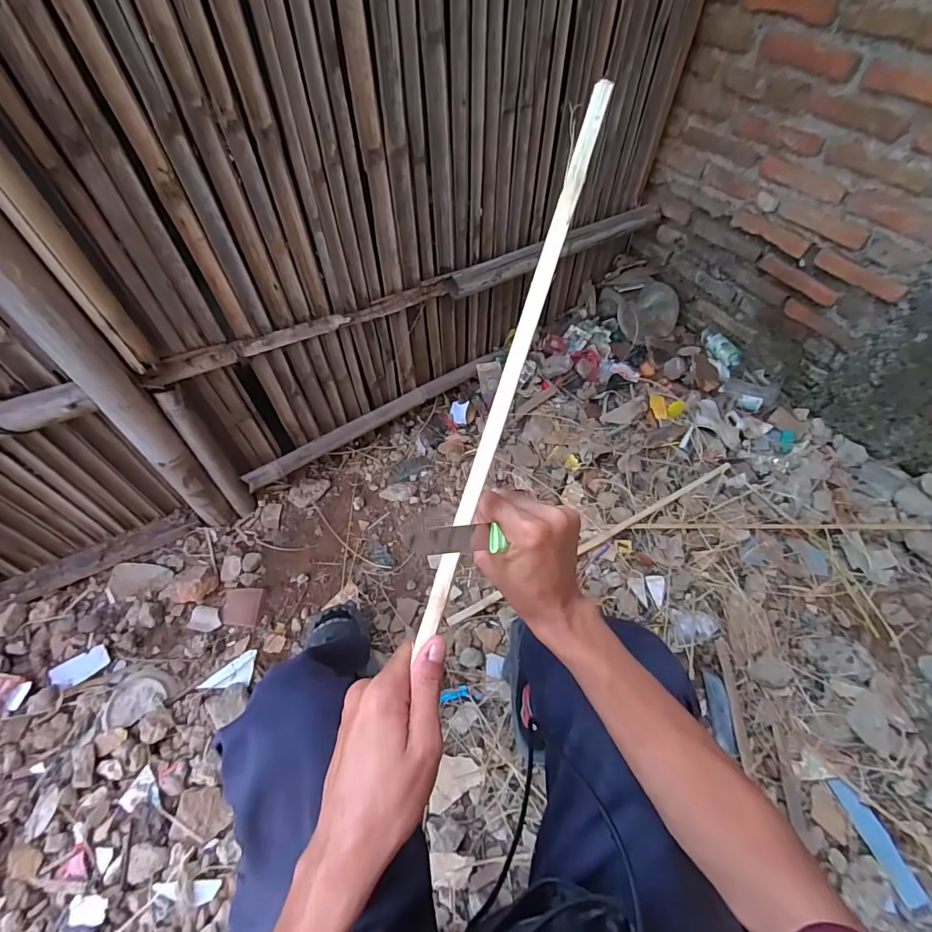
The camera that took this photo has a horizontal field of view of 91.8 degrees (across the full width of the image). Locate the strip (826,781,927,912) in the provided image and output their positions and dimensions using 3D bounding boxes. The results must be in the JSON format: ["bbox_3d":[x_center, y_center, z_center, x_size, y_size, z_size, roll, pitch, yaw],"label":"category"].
[{"bbox_3d":[0.714,0.648,0.785,0.049,0.007,0.181,-12,56,-14],"label":"strip"}]

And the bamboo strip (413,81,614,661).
[{"bbox_3d":[0.041,-0.089,0.343,0.016,0.007,0.447,17,85,10],"label":"bamboo strip"}]

